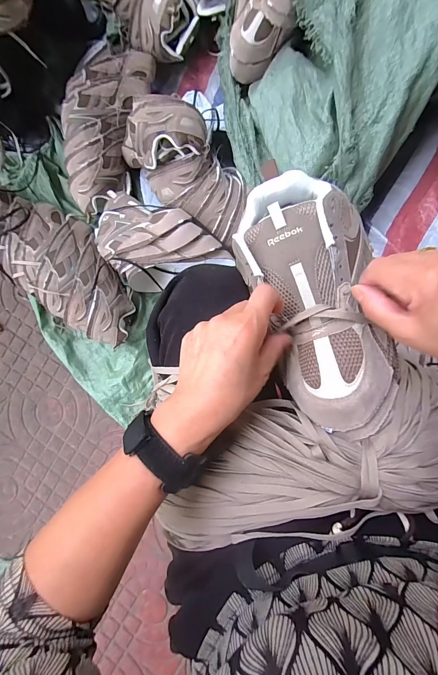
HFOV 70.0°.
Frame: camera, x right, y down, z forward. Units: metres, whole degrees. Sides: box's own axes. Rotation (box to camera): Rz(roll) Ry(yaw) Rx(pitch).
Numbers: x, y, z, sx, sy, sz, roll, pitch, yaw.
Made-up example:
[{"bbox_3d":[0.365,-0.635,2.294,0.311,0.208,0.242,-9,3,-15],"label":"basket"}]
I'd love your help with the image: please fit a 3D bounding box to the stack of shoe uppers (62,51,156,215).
[{"bbox_3d":[-0.279,-0.510,0.747,0.150,0.106,0.403,10,88,6],"label":"stack of shoe uppers"}]

